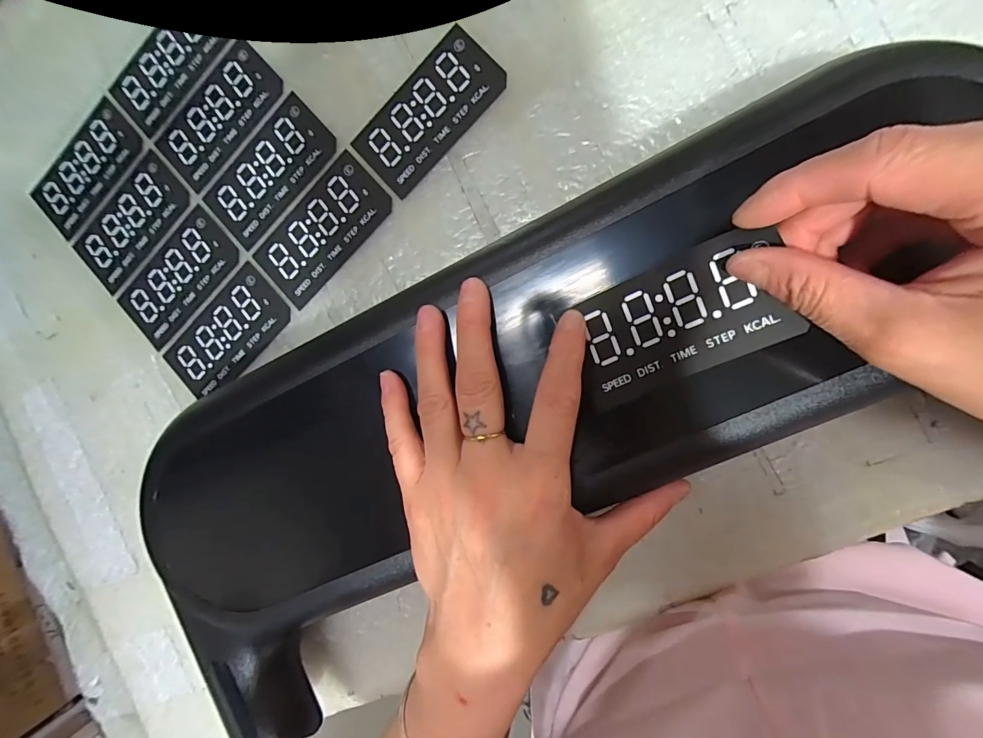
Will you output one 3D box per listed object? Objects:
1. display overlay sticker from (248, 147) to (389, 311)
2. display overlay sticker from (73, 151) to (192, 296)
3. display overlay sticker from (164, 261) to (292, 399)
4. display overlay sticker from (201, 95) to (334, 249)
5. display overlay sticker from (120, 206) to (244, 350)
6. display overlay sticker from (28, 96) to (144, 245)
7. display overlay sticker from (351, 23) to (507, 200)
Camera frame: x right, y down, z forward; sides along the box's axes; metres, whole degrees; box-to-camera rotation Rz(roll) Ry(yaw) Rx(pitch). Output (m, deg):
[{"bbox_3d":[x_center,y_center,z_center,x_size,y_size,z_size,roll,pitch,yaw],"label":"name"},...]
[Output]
[{"bbox_3d":[-0.107,-0.087,0.259,0.091,0.004,0.048,-42,86,9],"label":"display overlay sticker"},{"bbox_3d":[-0.247,-0.101,0.285,0.091,0.004,0.047,-42,86,9],"label":"display overlay sticker"},{"bbox_3d":[-0.176,-0.022,0.274,0.091,0.004,0.048,-41,86,9],"label":"display overlay sticker"},{"bbox_3d":[-0.142,-0.126,0.263,0.091,0.004,0.049,-41,86,9],"label":"display overlay sticker"},{"bbox_3d":[-0.211,-0.061,0.280,0.091,0.004,0.049,-41,86,9],"label":"display overlay sticker"},{"bbox_3d":[-0.284,-0.140,0.291,0.093,0.004,0.049,-42,86,9],"label":"display overlay sticker"},{"bbox_3d":[-0.037,-0.151,0.243,0.090,0.004,0.047,-43,86,9],"label":"display overlay sticker"}]

